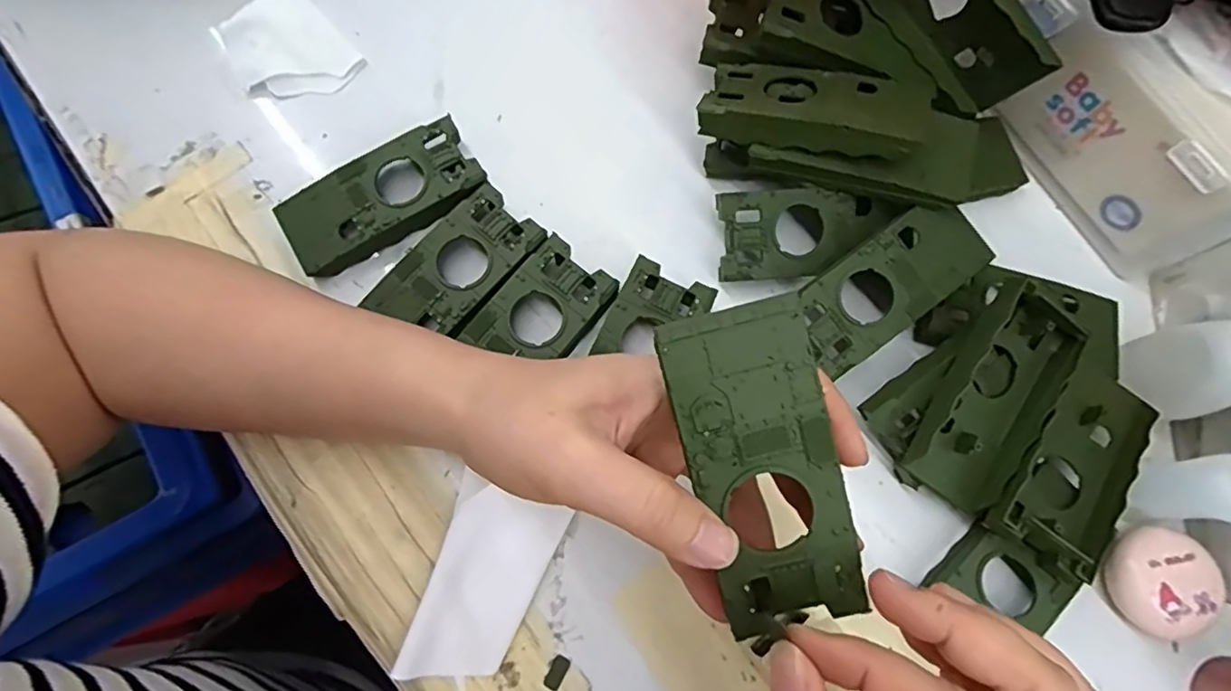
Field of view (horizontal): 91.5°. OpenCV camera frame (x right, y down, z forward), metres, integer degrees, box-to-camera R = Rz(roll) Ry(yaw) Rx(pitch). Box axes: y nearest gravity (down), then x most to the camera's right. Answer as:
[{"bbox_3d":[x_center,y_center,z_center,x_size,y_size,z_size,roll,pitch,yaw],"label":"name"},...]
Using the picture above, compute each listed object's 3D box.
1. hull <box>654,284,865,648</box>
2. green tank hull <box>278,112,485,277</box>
[{"bbox_3d":[0.047,0.039,0.187,0.046,0.011,0.102,-19,95,-7],"label":"hull"},{"bbox_3d":[-0.124,-0.077,0.322,0.103,0.019,0.049,-31,78,-10],"label":"green tank hull"}]

